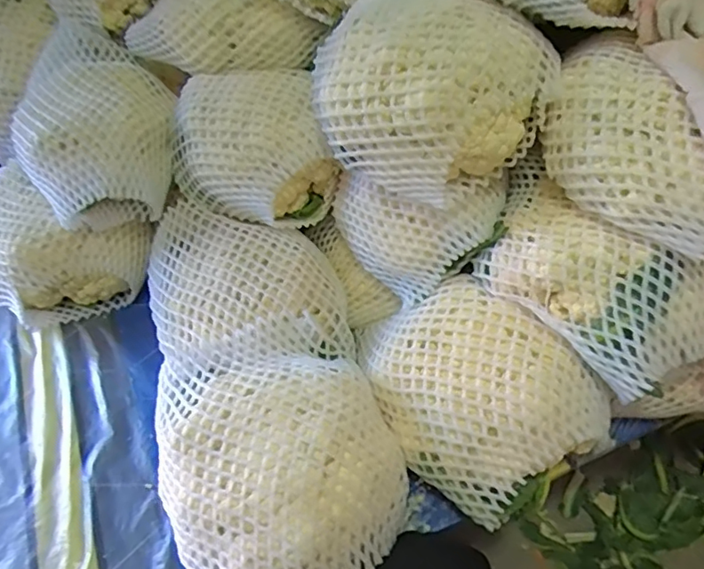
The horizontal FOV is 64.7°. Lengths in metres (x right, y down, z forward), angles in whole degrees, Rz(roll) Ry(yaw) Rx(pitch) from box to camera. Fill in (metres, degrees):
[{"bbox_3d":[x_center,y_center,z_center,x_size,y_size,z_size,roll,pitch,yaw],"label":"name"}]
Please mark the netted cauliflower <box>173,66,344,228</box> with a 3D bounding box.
[{"bbox_3d":[-0.111,-0.146,0.614,0.169,0.122,0.173,-14,50,-10],"label":"netted cauliflower"}]

